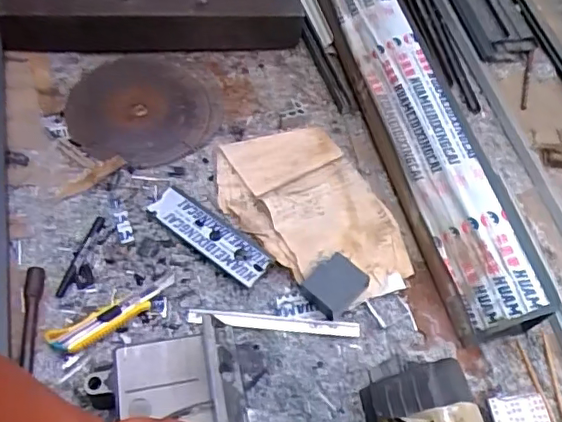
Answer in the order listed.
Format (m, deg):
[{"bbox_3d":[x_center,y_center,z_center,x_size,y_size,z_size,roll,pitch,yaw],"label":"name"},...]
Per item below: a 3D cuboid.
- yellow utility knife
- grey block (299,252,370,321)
[{"bbox_3d":[-0.225,0.142,0.785,0.176,0.015,0.038,-24,62,-18],"label":"yellow utility knife"},{"bbox_3d":[0.077,0.106,0.829,0.079,0.021,0.069,-39,68,-25],"label":"grey block"}]

